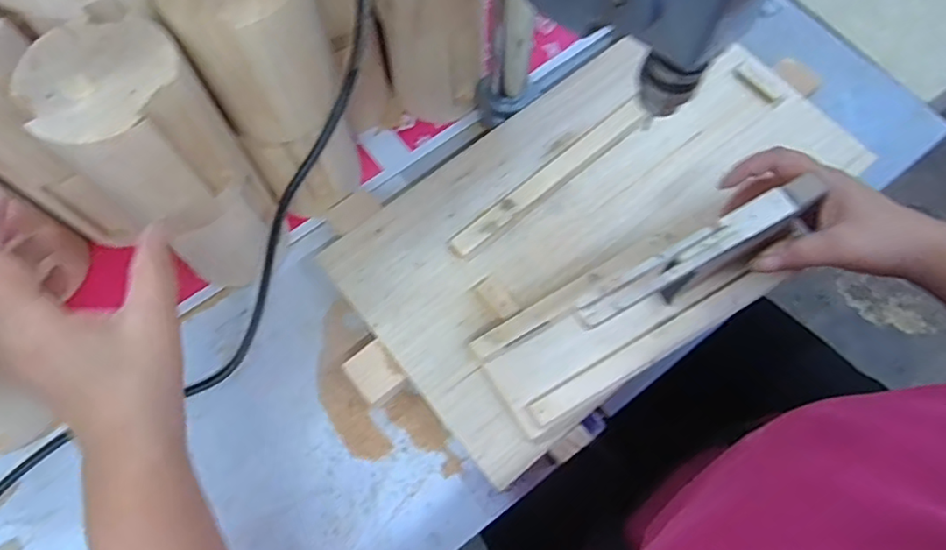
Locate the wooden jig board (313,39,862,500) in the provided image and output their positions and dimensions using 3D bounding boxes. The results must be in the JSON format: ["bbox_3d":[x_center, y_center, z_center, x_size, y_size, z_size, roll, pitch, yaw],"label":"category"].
[{"bbox_3d":[0.100,-0.049,0.442,0.375,0.020,0.216,-38,72,-14],"label":"wooden jig board"}]

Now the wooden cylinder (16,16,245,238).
[{"bbox_3d":[-0.182,-0.080,0.328,0.081,0.092,0.078,37,74,12],"label":"wooden cylinder"}]

